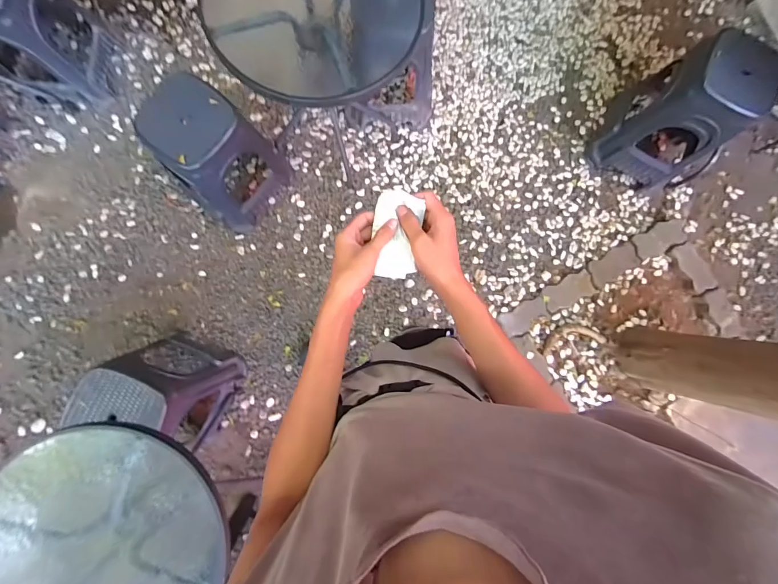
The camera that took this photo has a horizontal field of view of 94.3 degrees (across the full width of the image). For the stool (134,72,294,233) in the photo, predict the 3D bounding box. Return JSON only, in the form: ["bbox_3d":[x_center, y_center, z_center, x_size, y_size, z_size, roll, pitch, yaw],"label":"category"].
[{"bbox_3d":[-0.621,-0.515,1.385,0.301,0.526,0.378,45,84,4],"label":"stool"}]

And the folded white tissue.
[{"bbox_3d":[0.014,-0.080,0.489,0.062,0.014,0.122,1,77,-1],"label":"folded white tissue"}]

